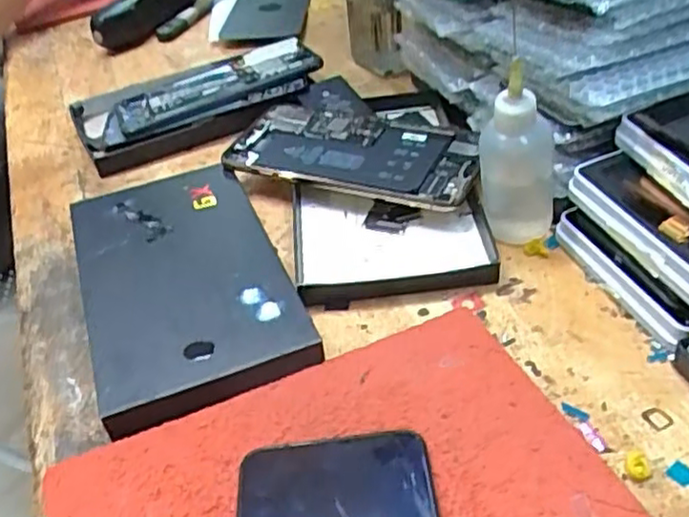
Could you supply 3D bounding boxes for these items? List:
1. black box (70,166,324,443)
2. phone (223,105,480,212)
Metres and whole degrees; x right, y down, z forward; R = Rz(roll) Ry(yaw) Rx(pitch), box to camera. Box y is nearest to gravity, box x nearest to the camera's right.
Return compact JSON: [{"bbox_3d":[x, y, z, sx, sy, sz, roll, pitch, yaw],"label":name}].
[{"bbox_3d":[-0.085,0.009,0.361,0.097,0.013,0.167,-18,41,-12],"label":"black box"},{"bbox_3d":[0.004,-0.067,0.428,0.158,0.010,0.067,12,57,22],"label":"phone"}]

